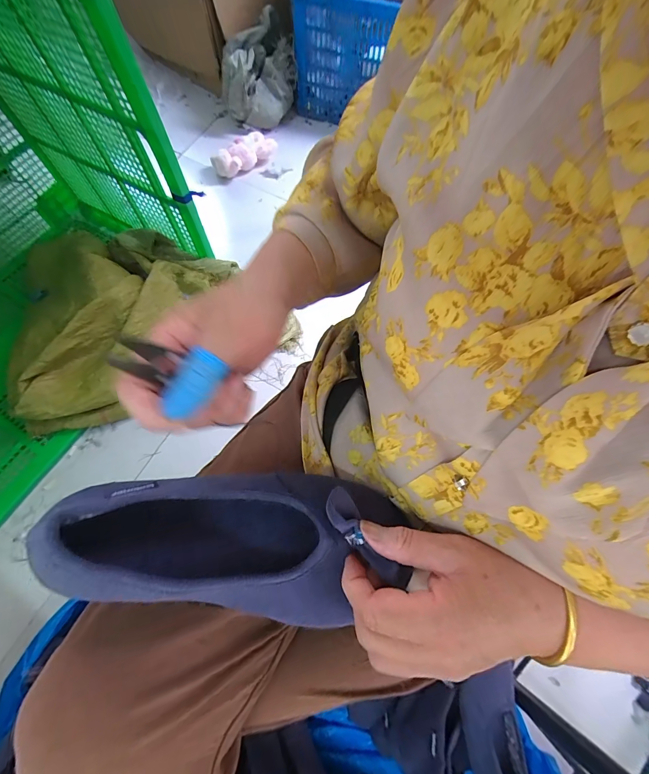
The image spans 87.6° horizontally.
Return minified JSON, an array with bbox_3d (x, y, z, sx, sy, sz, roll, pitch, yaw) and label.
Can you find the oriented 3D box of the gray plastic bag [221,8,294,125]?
[{"bbox_3d":[-0.249,-1.105,1.184,0.244,0.226,0.257,27,70,9],"label":"gray plastic bag"}]

